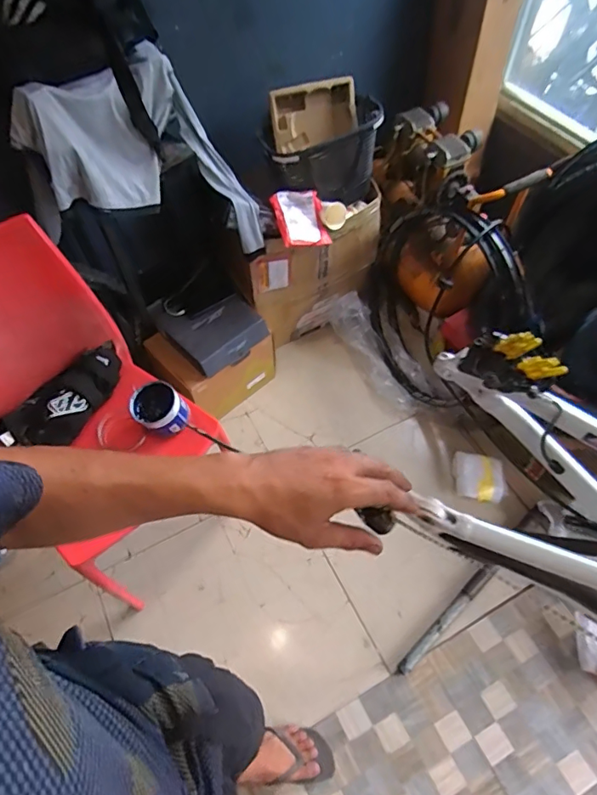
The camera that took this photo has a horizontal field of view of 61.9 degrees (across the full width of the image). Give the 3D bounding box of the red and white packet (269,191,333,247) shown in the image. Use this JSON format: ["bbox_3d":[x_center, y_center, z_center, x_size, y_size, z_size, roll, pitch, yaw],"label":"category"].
[{"bbox_3d":[0.002,-0.480,1.334,0.135,0.032,0.157,-18,90,-19],"label":"red and white packet"}]

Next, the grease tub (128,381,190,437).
[{"bbox_3d":[-0.303,0.026,1.072,0.106,0.091,0.096,19,61,13],"label":"grease tub"}]

